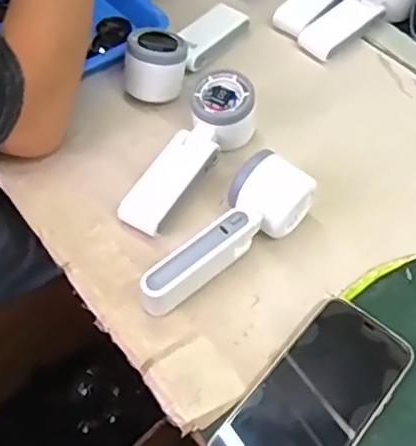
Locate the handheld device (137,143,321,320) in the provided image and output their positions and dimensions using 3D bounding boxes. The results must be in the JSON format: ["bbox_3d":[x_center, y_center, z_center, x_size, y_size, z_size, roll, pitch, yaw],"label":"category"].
[{"bbox_3d":[0.017,0.016,0.479,0.055,0.058,0.157,34,61,21],"label":"handheld device"}]

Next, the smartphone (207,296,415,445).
[{"bbox_3d":[0.074,0.127,0.429,0.076,0.014,0.158,35,60,21],"label":"smartphone"}]

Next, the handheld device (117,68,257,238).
[{"bbox_3d":[-0.017,-0.063,0.538,0.055,0.048,0.169,29,60,19],"label":"handheld device"}]

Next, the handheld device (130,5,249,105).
[{"bbox_3d":[-0.020,-0.180,0.629,0.047,0.052,0.158,32,49,20],"label":"handheld device"}]

